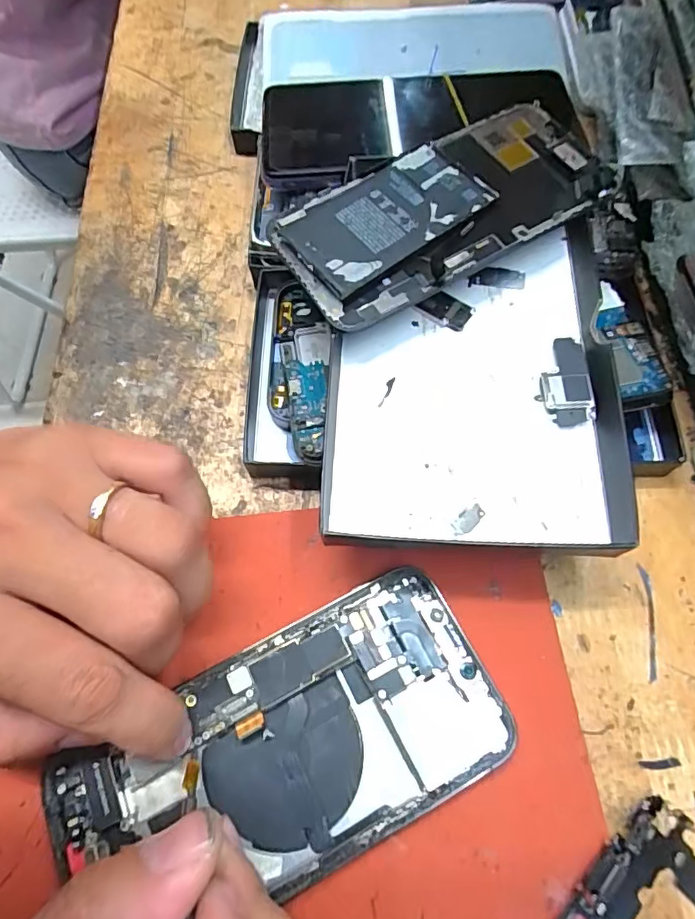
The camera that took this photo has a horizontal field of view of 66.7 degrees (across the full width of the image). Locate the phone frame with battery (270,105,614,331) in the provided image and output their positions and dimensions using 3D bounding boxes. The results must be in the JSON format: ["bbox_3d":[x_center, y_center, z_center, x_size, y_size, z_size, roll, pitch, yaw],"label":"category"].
[{"bbox_3d":[0.039,-0.106,0.220,0.132,0.011,0.066,-28,74,-9],"label":"phone frame with battery"}]

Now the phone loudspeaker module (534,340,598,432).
[{"bbox_3d":[0.084,-0.030,0.206,0.018,0.005,0.037,-1,66,2],"label":"phone loudspeaker module"}]

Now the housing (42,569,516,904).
[{"bbox_3d":[-0.021,0.099,0.177,0.144,0.006,0.069,-26,68,-9],"label":"housing"}]

